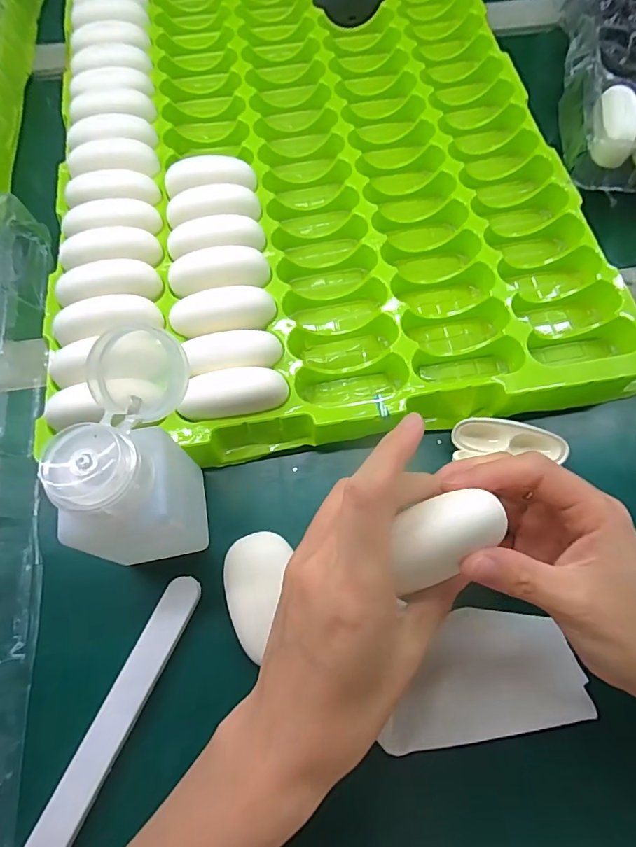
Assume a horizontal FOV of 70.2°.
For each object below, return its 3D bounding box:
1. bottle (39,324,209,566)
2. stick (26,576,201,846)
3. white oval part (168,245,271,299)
[{"bbox_3d":[-0.086,0.018,0.232,0.040,0.100,0.099,2,68,1],"label":"bottle"},{"bbox_3d":[-0.110,0.162,0.231,0.018,0.004,0.170,24,70,7],"label":"stick"},{"bbox_3d":[-0.068,-0.105,0.316,0.068,0.030,0.023,-8,69,-2],"label":"white oval part"}]

